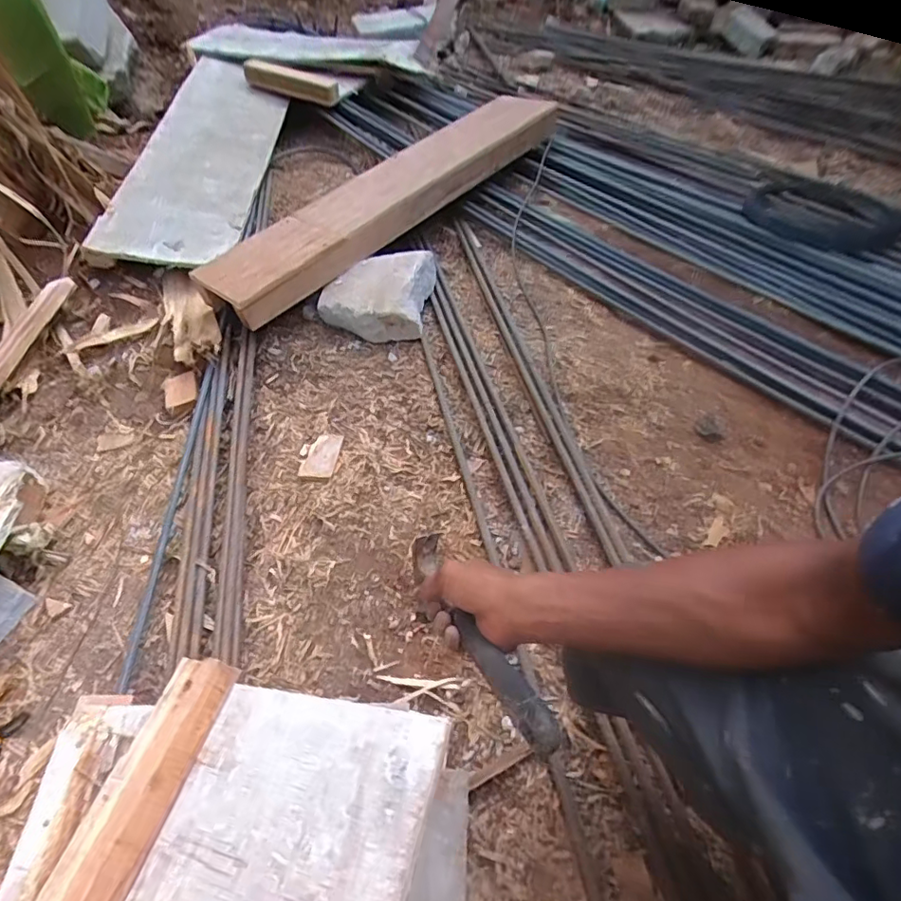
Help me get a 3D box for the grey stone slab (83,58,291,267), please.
[{"bbox_3d":[-0.589,-0.713,1.306,0.311,0.051,0.780,9,63,-1],"label":"grey stone slab"}]

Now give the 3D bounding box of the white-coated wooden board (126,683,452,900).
[{"bbox_3d":[-0.144,0.325,0.375,0.241,0.006,0.294,-7,43,30],"label":"white-coated wooden board"}]

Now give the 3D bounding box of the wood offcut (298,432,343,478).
[{"bbox_3d":[-0.211,0.008,0.883,0.054,0.007,0.092,6,52,10],"label":"wood offcut"}]

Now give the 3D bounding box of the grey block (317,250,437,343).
[{"bbox_3d":[-0.145,-0.304,1.073,0.205,0.114,0.184,5,52,10],"label":"grey block"}]

